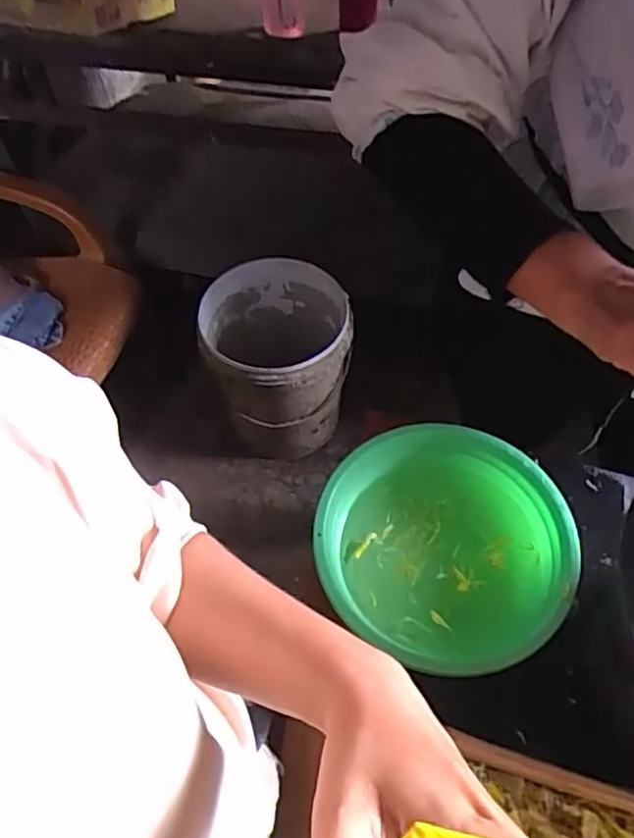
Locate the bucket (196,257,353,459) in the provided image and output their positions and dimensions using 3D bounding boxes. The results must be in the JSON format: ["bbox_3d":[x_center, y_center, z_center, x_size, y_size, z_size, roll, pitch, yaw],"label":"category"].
[{"bbox_3d":[-0.073,-0.126,1.360,0.286,0.339,0.307,-2,56,2],"label":"bucket"}]

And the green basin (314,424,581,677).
[{"bbox_3d":[0.123,0.118,0.594,0.219,0.076,0.215,-2,56,2],"label":"green basin"}]

